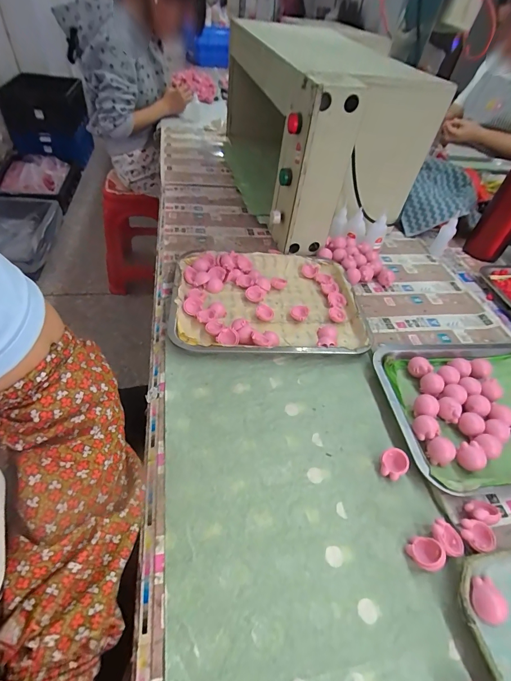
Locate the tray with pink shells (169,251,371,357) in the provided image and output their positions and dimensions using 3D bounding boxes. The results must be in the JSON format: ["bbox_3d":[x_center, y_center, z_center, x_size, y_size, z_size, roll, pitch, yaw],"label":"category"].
[{"bbox_3d":[0.020,-0.067,0.551,0.295,0.030,0.234,0,47,-7],"label":"tray with pink shells"}]

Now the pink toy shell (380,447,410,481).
[{"bbox_3d":[0.156,0.141,0.384,0.032,0.020,0.028,-29,56,-29],"label":"pink toy shell"}]

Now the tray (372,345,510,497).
[{"bbox_3d":[0.323,0.088,0.447,0.294,0.029,0.205,-1,47,-7],"label":"tray"}]

